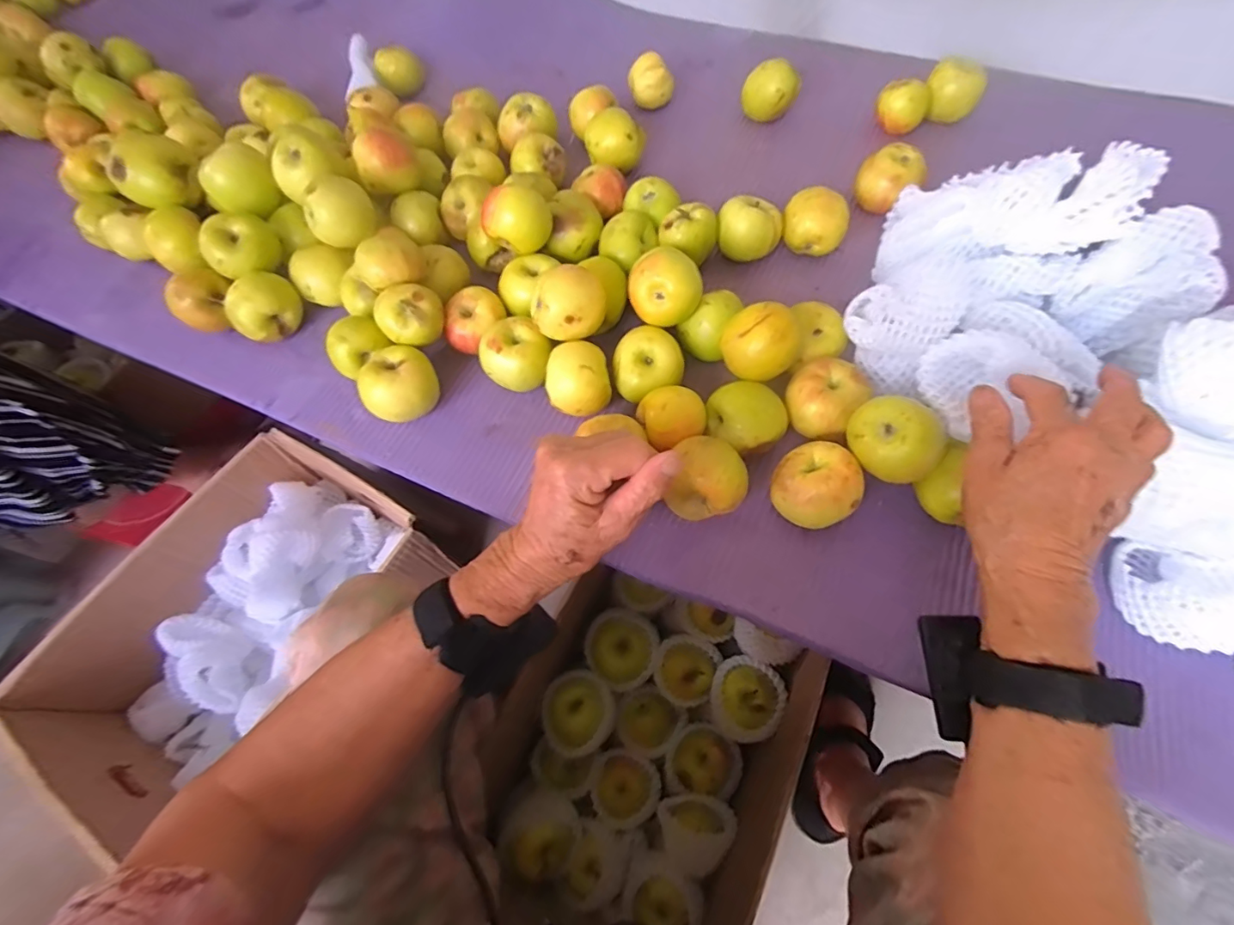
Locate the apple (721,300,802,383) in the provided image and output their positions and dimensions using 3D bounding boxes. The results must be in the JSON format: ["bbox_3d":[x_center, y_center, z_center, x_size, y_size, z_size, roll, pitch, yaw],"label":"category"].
[{"bbox_3d":[0.116,-0.095,0.420,0.059,0.052,0.058,-1,63,3],"label":"apple"}]

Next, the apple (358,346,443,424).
[{"bbox_3d":[-0.190,-0.065,0.460,0.061,0.059,0.059,-1,63,3],"label":"apple"}]

